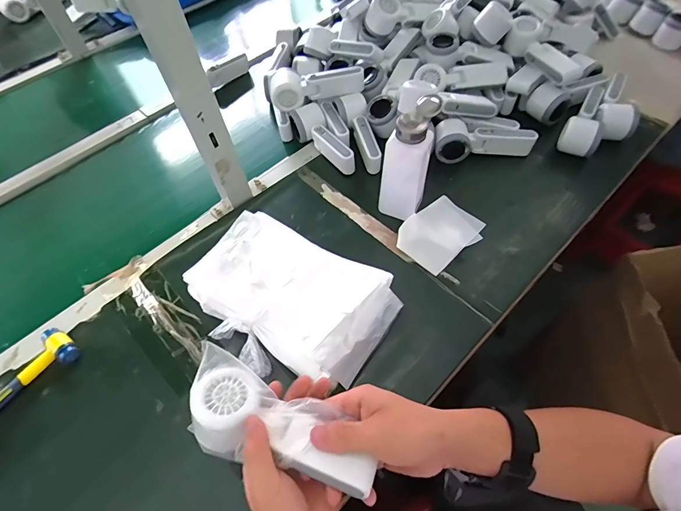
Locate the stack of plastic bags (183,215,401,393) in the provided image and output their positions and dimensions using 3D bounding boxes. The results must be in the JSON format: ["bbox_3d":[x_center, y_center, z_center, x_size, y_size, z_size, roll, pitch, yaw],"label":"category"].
[{"bbox_3d":[-0.064,0.059,0.505,0.249,0.070,0.197,26,62,18],"label":"stack of plastic bags"}]

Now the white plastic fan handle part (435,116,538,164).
[{"bbox_3d":[0.243,-0.201,0.662,0.165,0.050,0.054,-6,57,-1],"label":"white plastic fan handle part"}]

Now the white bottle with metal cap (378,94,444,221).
[{"bbox_3d":[0.094,-0.133,0.551,0.061,0.180,0.062,15,59,12],"label":"white bottle with metal cap"}]

